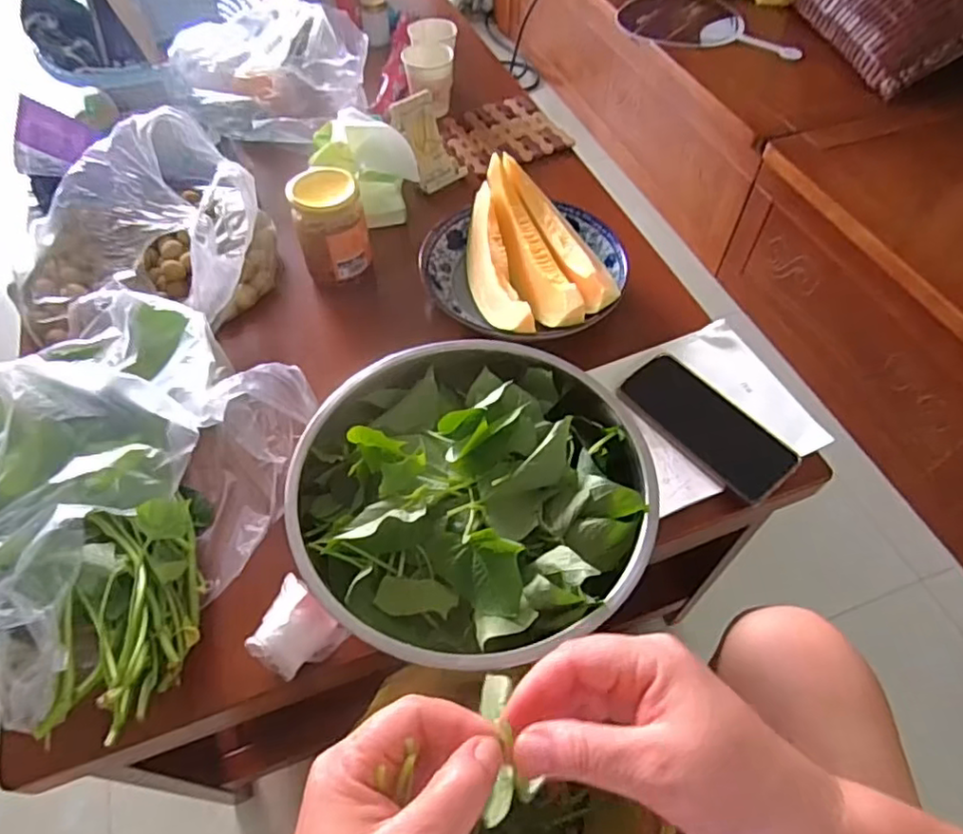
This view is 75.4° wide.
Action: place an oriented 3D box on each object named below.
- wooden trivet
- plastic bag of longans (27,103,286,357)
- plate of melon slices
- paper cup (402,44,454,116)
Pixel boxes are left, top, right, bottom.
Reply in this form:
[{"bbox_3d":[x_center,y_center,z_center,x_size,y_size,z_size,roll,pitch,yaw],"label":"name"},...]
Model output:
[{"bbox_3d":[0.025,-0.407,0.892,0.161,0.013,0.148,-20,57,-14],"label":"wooden trivet"},{"bbox_3d":[-0.365,-0.207,0.667,0.266,0.144,0.241,1,54,1],"label":"plastic bag of longans"},{"bbox_3d":[0.049,-0.177,0.682,0.222,0.063,0.212,0,54,0],"label":"plate of melon slices"},{"bbox_3d":[-0.075,-0.497,0.911,0.074,0.068,0.063,29,59,19],"label":"paper cup"}]

